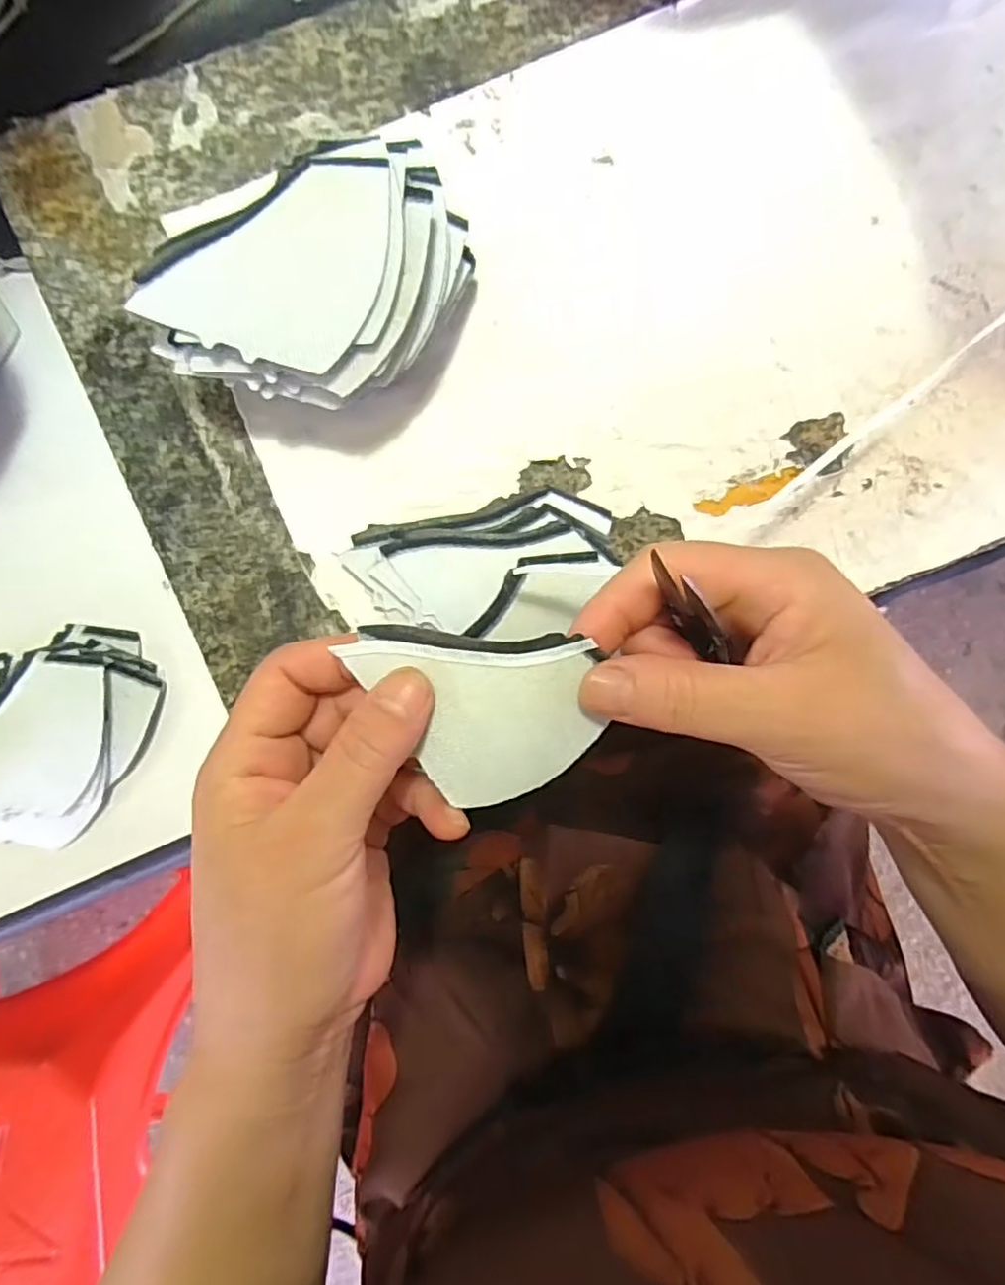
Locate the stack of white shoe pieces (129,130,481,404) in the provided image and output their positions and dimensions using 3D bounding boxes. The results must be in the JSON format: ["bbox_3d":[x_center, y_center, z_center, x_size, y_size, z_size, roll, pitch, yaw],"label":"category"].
[{"bbox_3d":[-0.067,-0.126,0.240,0.115,0.050,0.074,-28,97,0],"label":"stack of white shoe pieces"}]

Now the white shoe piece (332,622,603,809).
[{"bbox_3d":[-0.009,0.025,0.208,0.079,0.016,0.057,1,96,-4],"label":"white shoe piece"}]

